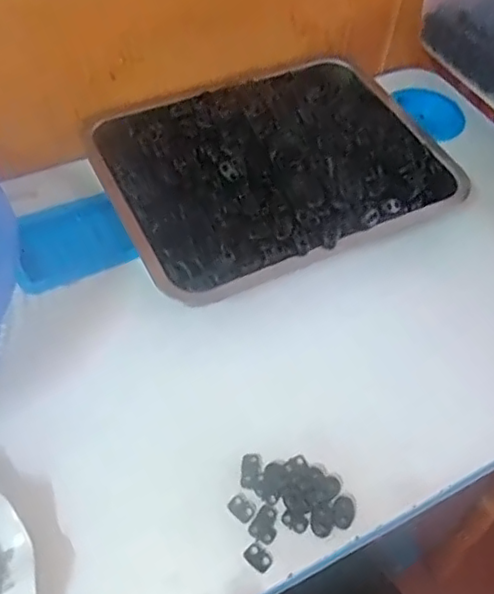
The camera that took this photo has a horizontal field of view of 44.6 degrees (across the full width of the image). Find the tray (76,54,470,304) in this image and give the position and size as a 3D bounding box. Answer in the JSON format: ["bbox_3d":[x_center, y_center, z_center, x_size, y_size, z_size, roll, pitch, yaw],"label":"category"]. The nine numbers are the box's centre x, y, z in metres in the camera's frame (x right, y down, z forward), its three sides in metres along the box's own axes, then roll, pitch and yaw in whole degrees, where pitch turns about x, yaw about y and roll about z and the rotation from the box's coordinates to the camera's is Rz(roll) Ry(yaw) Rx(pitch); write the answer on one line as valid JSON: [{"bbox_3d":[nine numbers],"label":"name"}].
[{"bbox_3d":[0.029,-0.130,0.558,0.310,0.052,0.230,-19,58,-18],"label":"tray"}]

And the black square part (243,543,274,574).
[{"bbox_3d":[0.008,0.173,0.401,0.019,0.004,0.013,39,60,21],"label":"black square part"}]

